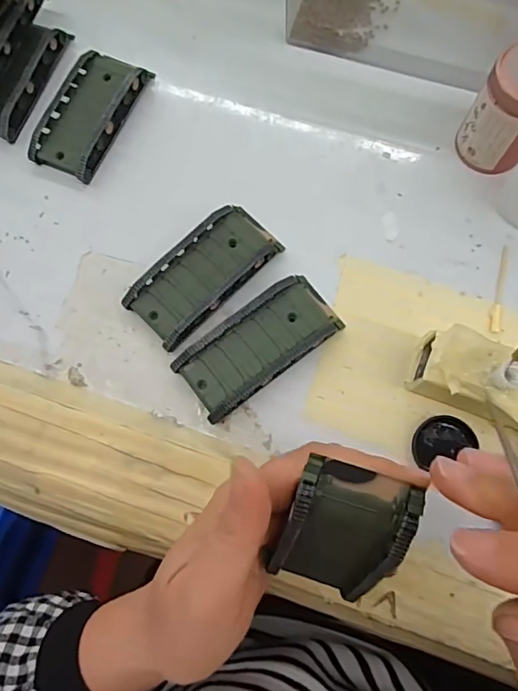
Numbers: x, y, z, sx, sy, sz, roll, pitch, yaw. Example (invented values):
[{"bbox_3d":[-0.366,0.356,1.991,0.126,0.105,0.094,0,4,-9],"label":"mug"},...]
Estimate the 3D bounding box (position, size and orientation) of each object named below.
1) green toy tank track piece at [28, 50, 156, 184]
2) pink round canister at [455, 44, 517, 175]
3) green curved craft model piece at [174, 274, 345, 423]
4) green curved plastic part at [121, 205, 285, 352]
[{"bbox_3d":[-0.115,-0.159,0.337,0.043,0.022,0.091,24,78,7],"label":"green toy tank track piece"},{"bbox_3d":[0.153,-0.142,0.302,0.043,0.064,0.039,32,79,9],"label":"pink round canister"},{"bbox_3d":[0.001,-0.001,0.293,0.097,0.019,0.046,-37,78,-8],"label":"green curved craft model piece"},{"bbox_3d":[-0.033,-0.045,0.306,0.096,0.020,0.043,-44,79,-9],"label":"green curved plastic part"}]

